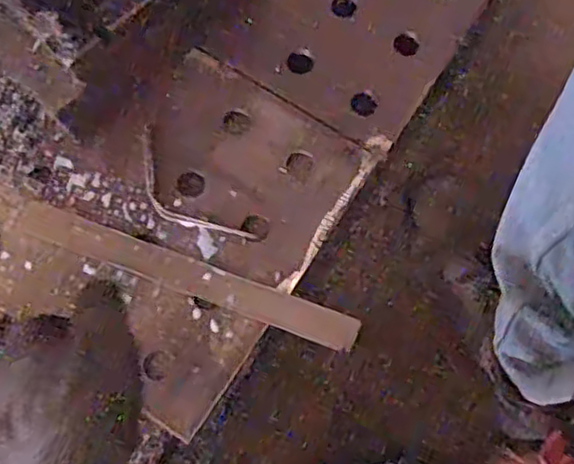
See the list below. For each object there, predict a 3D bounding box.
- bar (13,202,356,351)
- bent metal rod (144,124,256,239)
[{"bbox_3d":[-0.092,0.038,0.620,0.323,0.007,0.033,19,77,5],"label":"bar"},{"bbox_3d":[-0.096,-0.030,0.623,0.050,0.010,0.139,-43,91,1],"label":"bent metal rod"}]

